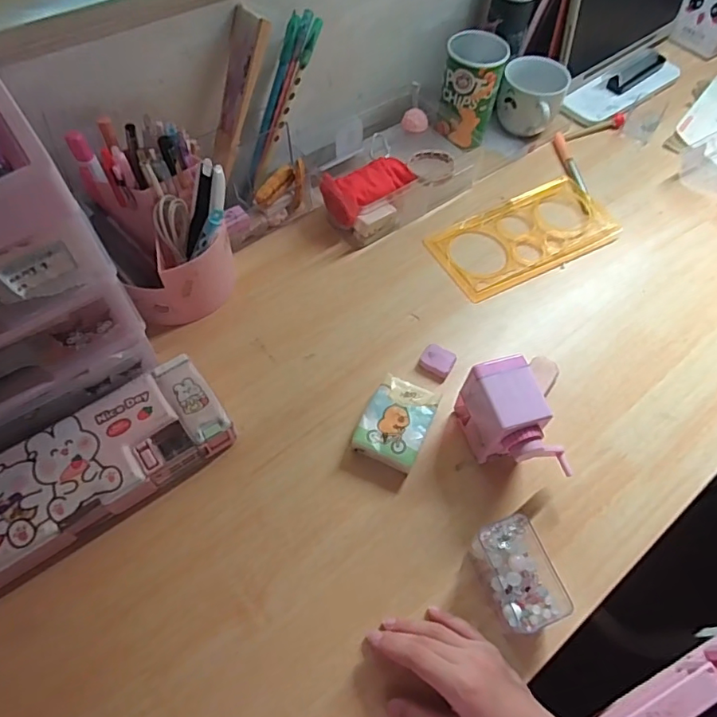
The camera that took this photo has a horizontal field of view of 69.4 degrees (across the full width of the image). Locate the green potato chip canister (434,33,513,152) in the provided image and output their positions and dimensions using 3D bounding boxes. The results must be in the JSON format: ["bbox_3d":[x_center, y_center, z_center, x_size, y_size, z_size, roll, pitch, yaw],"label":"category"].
[{"bbox_3d":[0.130,-0.313,0.614,0.070,0.111,0.077,16,60,6],"label":"green potato chip canister"}]

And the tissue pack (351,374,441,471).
[{"bbox_3d":[0.031,0.056,0.445,0.056,0.023,0.077,23,61,11],"label":"tissue pack"}]

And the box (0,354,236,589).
[{"bbox_3d":[-0.218,0.092,0.405,0.231,0.037,0.086,-34,67,-20],"label":"box"}]

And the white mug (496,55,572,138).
[{"bbox_3d":[0.210,-0.315,0.637,0.076,0.076,0.071,20,61,9],"label":"white mug"}]

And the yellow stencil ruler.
[{"bbox_3d":[0.184,-0.138,0.578,0.209,0.009,0.105,-25,63,-15],"label":"yellow stencil ruler"}]

